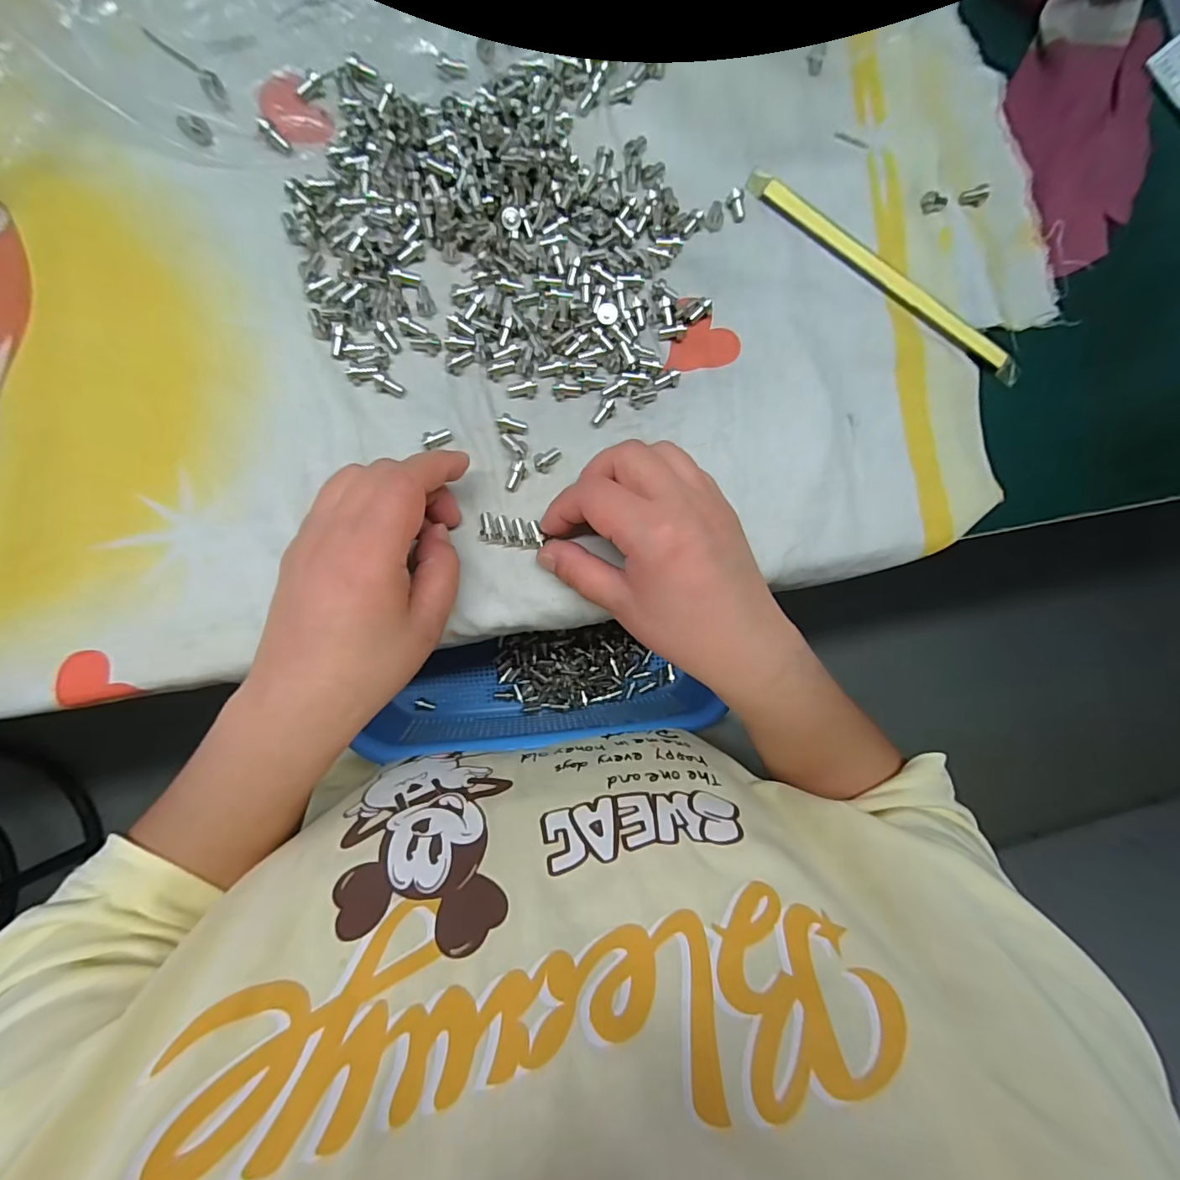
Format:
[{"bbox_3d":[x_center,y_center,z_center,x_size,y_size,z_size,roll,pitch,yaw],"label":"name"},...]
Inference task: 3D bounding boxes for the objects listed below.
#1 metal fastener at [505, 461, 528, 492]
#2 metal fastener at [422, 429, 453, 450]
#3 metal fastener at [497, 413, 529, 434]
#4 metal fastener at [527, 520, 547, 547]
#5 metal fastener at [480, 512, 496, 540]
[{"bbox_3d":[-0.039,-0.061,0.271,0.009,0.006,0.017,19,86,-6],"label":"metal fastener"},{"bbox_3d":[-0.080,-0.079,0.266,0.016,0.007,0.008,-20,91,-7],"label":"metal fastener"},{"bbox_3d":[-0.041,-0.088,0.271,0.016,0.006,0.008,7,88,-7],"label":"metal fastener"},{"bbox_3d":[-0.028,-0.031,0.270,0.006,0.004,0.014,-27,79,-7],"label":"metal fastener"},{"bbox_3d":[-0.054,-0.034,0.267,0.007,0.004,0.015,-12,75,-7],"label":"metal fastener"}]

